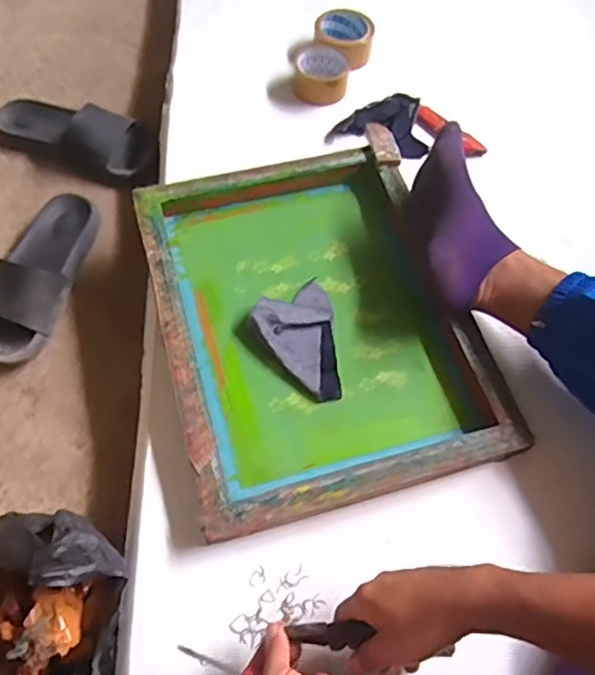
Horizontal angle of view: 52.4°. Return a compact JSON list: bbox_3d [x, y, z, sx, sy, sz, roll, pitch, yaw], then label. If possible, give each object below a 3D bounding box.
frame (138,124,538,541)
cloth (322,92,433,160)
[{"bbox_3d":[0.015,-0.027,0.755,0.367,0.048,0.472,-16,63,-10],"label":"frame"},{"bbox_3d":[0.128,-0.328,0.923,0.151,0.043,0.094,11,61,4],"label":"cloth"}]

